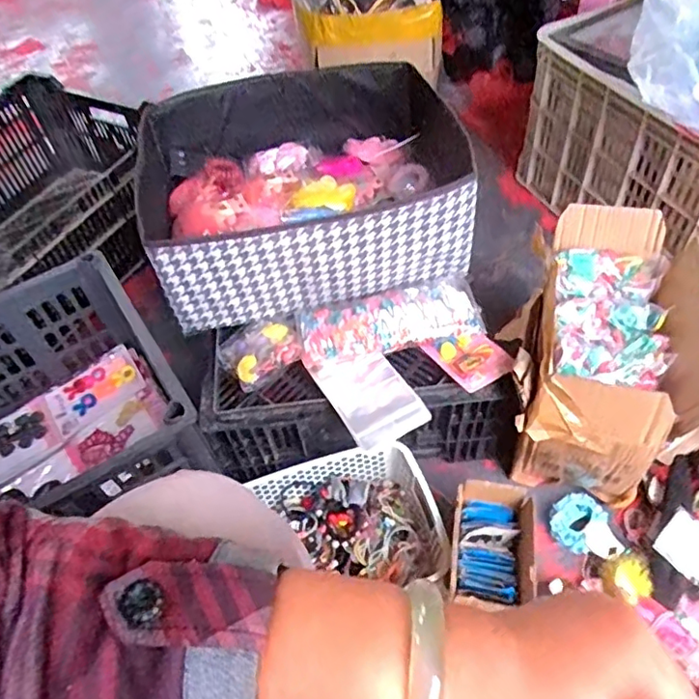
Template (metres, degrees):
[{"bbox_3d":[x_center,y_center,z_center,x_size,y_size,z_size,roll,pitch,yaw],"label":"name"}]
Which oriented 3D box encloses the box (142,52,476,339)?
[{"bbox_3d":[-0.059,-0.231,0.814,0.422,0.159,0.349,-12,53,-3],"label":"box"}]

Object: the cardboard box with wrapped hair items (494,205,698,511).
[{"bbox_3d":[0.325,0.005,0.791,0.203,0.240,0.332,9,54,12],"label":"cardboard box with wrapped hair items"}]

